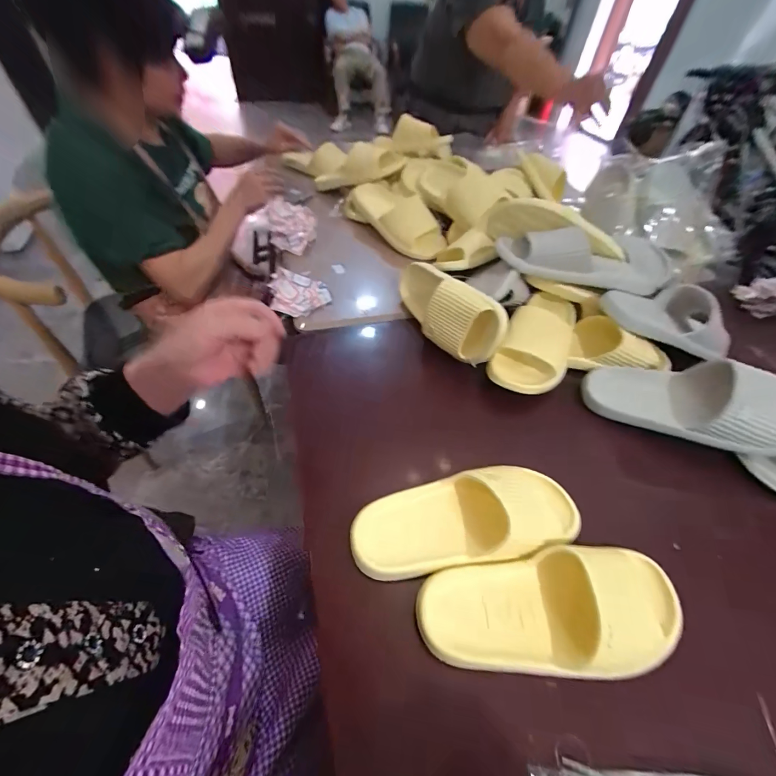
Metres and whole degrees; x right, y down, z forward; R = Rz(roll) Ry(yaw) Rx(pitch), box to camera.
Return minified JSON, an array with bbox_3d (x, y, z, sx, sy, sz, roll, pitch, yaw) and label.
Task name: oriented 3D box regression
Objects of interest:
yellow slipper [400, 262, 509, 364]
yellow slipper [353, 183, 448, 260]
[{"bbox_3d":[0.089,-0.133,0.575,0.067,0.107,0.245,-4,38,-35],"label":"yellow slipper"},{"bbox_3d":[0.020,-0.391,0.801,0.106,0.072,0.285,-34,61,-27],"label":"yellow slipper"}]

